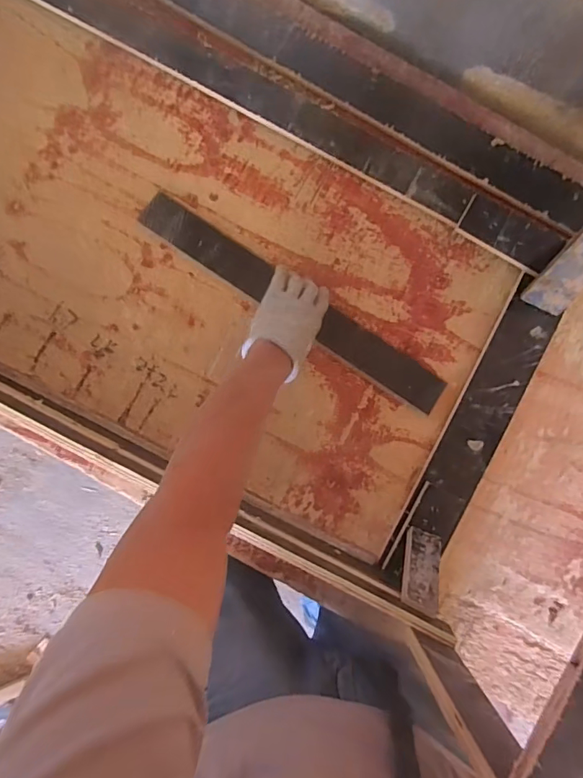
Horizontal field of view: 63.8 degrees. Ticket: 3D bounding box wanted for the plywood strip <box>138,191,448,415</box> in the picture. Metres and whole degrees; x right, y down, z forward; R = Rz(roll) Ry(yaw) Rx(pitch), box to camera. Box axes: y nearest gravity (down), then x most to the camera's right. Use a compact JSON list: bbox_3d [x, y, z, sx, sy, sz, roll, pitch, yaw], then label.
[{"bbox_3d":[0.006,-0.129,0.706,0.515,0.019,0.060,33,88,-1],"label":"plywood strip"}]

